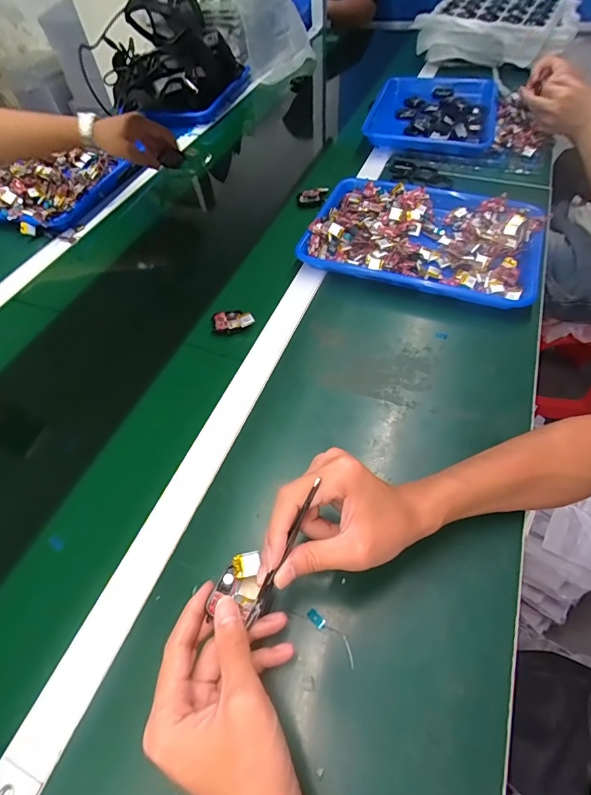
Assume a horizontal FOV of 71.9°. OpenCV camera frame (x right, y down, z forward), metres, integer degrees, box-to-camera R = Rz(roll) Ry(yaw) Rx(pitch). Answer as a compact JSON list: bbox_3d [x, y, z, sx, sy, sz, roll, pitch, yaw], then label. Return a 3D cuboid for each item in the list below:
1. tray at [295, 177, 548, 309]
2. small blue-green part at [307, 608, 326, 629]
[{"bbox_3d":[0.196,-0.254,0.629,0.335,0.039,0.245,18,59,15],"label":"tray"},{"bbox_3d":[0.018,0.185,0.342,0.016,0.004,0.008,38,66,25],"label":"small blue-green part"}]

